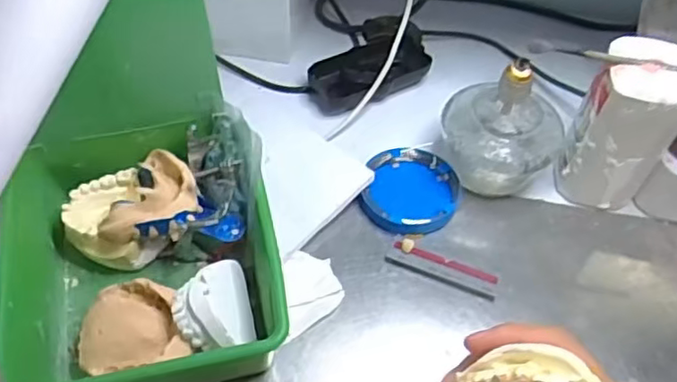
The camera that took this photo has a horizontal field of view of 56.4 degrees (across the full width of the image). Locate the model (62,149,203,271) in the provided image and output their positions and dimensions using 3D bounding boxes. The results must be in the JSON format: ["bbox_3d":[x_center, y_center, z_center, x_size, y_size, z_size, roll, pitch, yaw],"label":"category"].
[{"bbox_3d":[-0.144,0.012,0.441,0.087,0.045,0.069,-19,57,-17],"label":"model"}]

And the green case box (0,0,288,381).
[{"bbox_3d":[-0.130,-0.017,0.377,0.157,0.199,0.224,-10,55,-11],"label":"green case box"}]

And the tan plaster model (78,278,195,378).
[{"bbox_3d":[-0.131,0.088,0.407,0.065,0.028,0.057,-7,55,-9],"label":"tan plaster model"}]

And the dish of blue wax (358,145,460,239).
[{"bbox_3d":[0.058,0.000,0.495,0.073,0.016,0.075,2,54,-3],"label":"dish of blue wax"}]

